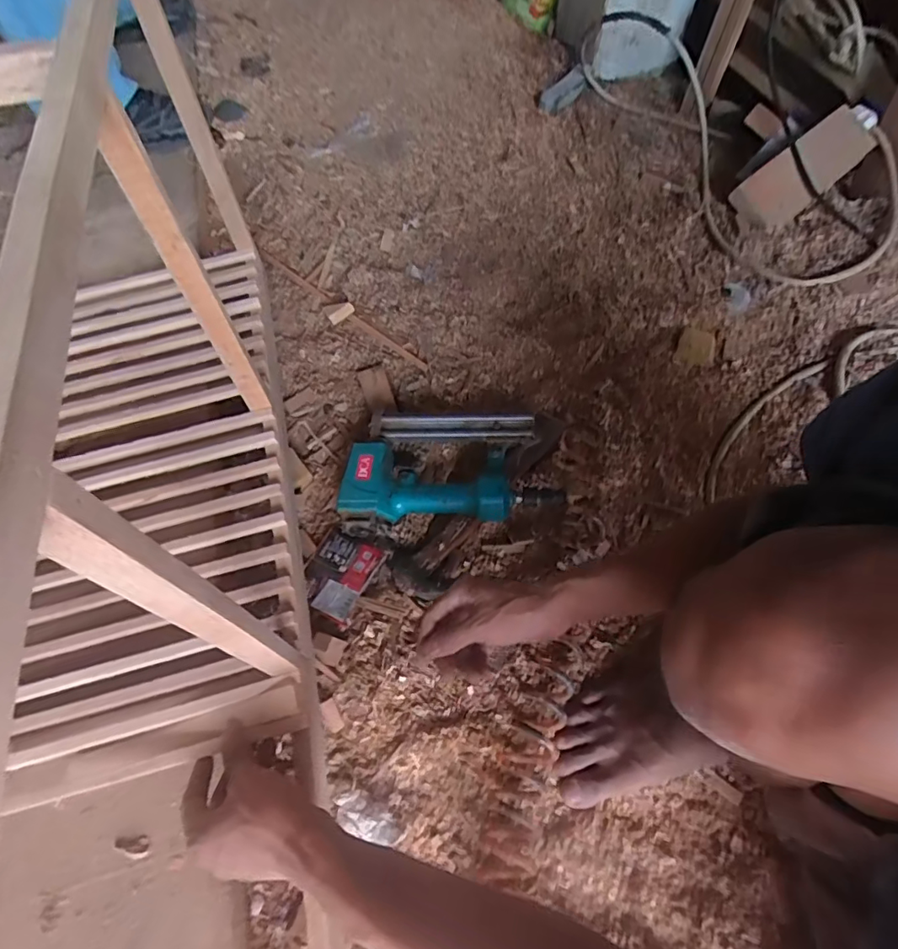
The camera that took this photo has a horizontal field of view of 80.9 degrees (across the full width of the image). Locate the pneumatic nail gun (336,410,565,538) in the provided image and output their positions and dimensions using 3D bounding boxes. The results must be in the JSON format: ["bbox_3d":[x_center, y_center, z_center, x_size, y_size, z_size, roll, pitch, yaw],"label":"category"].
[{"bbox_3d":[-0.003,-0.008,0.641,0.248,0.060,0.166,-3,59,-3],"label":"pneumatic nail gun"}]

